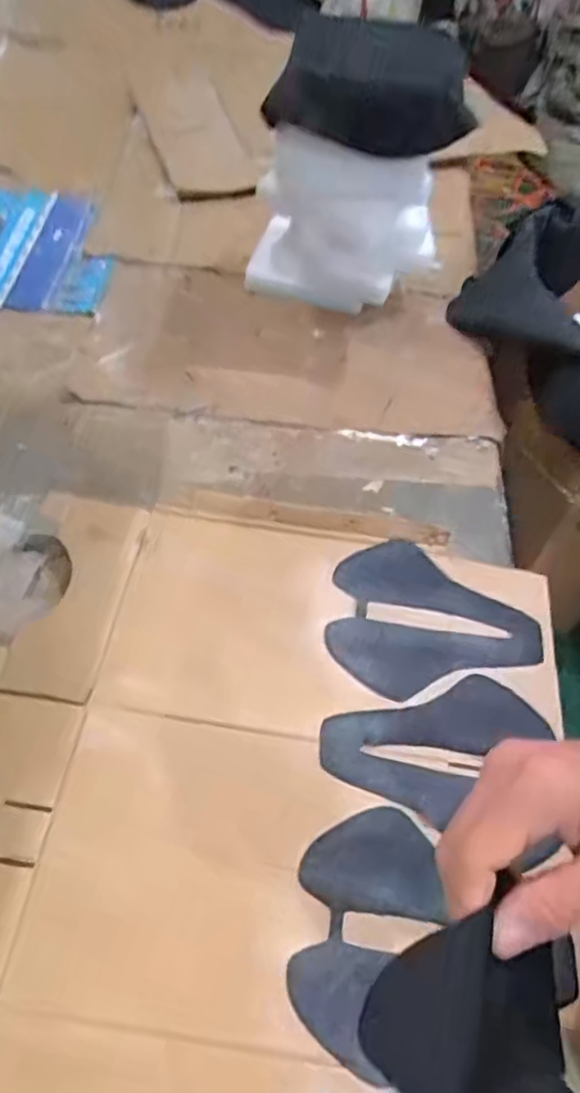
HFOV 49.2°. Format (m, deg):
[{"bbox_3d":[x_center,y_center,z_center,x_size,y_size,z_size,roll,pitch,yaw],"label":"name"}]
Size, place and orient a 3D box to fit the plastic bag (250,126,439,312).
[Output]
[{"bbox_3d":[0.090,-0.494,1.028,0.311,0.352,0.047,4,79,-1],"label":"plastic bag"}]

